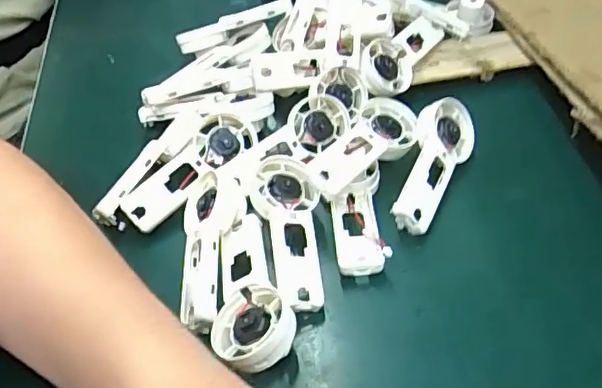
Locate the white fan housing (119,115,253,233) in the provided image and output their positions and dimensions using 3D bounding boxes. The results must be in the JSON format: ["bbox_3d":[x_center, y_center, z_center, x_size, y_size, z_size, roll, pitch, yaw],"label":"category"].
[{"bbox_3d":[-0.064,-0.012,0.343,0.035,0.025,0.090,28,57,26],"label":"white fan housing"}]

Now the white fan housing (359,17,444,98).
[{"bbox_3d":[0.073,-0.101,0.408,0.086,0.013,0.039,-43,101,-29],"label":"white fan housing"}]

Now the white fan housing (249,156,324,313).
[{"bbox_3d":[-0.005,0.017,0.308,0.036,0.028,0.094,-11,49,-5],"label":"white fan housing"}]

